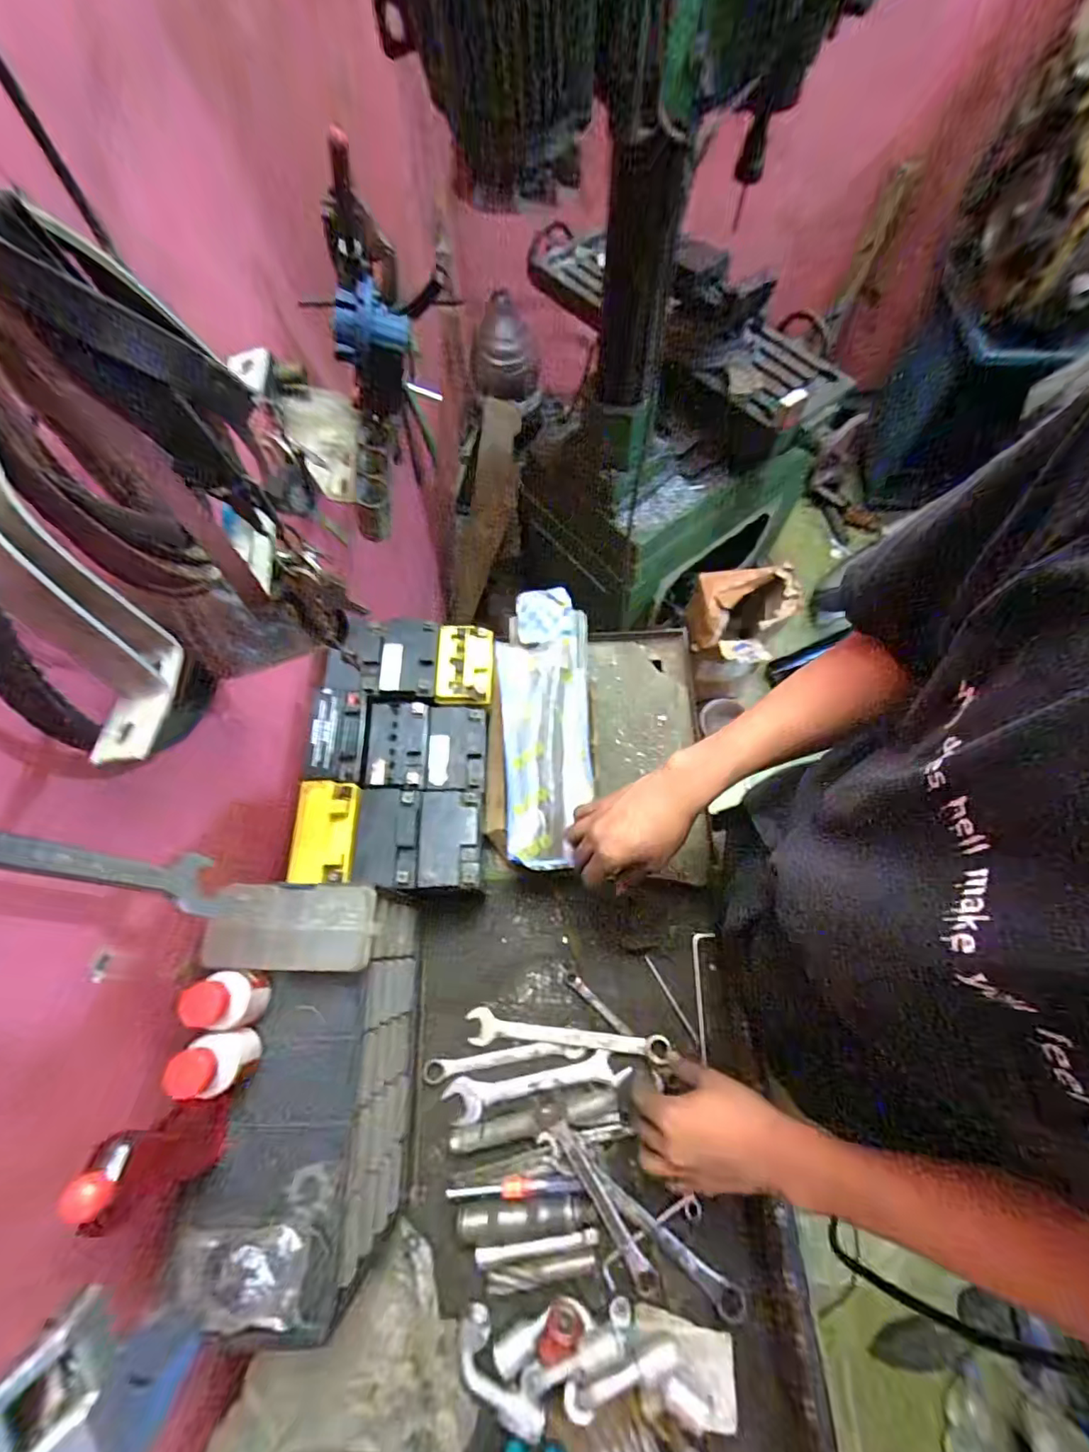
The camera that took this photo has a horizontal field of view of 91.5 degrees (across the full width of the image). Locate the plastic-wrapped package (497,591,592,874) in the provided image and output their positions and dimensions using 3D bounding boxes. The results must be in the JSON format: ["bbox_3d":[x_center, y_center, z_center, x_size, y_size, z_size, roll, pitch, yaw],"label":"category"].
[{"bbox_3d":[0.005,-0.007,0.658,0.124,0.035,0.345,10,68,-22],"label":"plastic-wrapped package"}]

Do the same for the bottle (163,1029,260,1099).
[{"bbox_3d":[-0.240,0.246,0.390,0.031,0.066,0.038,2,66,2],"label":"bottle"}]

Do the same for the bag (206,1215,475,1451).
[{"bbox_3d":[-0.168,0.577,0.434,0.182,0.140,0.188,-30,69,-12],"label":"bag"}]

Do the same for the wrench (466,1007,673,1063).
[{"bbox_3d":[0.025,0.347,0.594,0.221,0.007,0.034,4,66,6],"label":"wrench"}]

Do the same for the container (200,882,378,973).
[{"bbox_3d":[-0.206,0.169,0.445,0.126,0.039,0.068,5,67,-8],"label":"container"}]

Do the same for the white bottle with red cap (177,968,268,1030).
[{"bbox_3d":[-0.241,0.208,0.404,0.034,0.061,0.039,-5,66,-1],"label":"white bottle with red cap"}]

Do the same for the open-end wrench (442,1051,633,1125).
[{"bbox_3d":[-0.007,0.396,0.587,0.200,0.011,0.040,-10,66,-3],"label":"open-end wrench"}]

